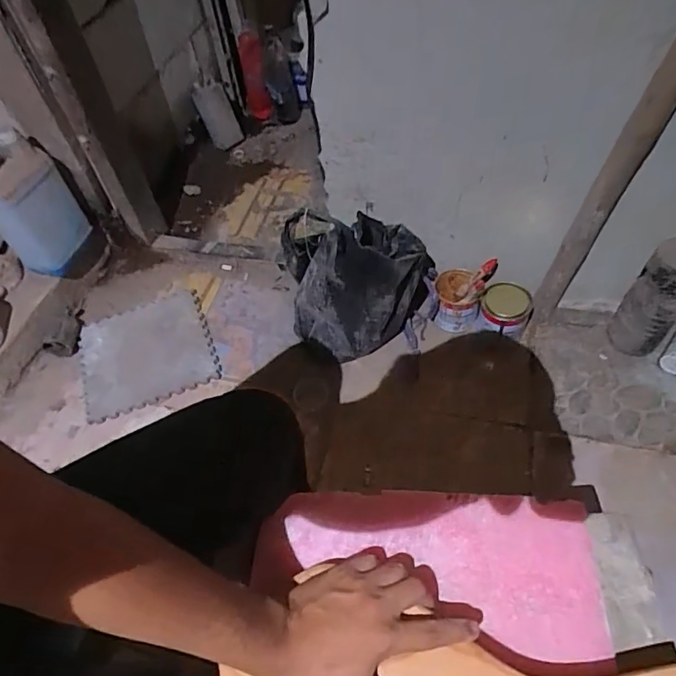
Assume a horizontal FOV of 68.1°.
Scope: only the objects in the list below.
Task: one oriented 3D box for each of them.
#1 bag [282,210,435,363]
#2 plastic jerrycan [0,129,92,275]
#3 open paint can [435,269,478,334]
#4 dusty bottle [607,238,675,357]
[{"bbox_3d":[0.061,-0.110,1.057,0.316,0.344,0.137,-12,53,-3],"label":"bag"},{"bbox_3d":[-0.702,-0.298,1.153,0.186,0.277,0.110,-34,57,-19],"label":"plastic jerrycan"},{"bbox_3d":[0.273,-0.087,1.158,0.095,0.107,0.116,1,53,6],"label":"open paint can"},{"bbox_3d":[0.639,-0.083,0.998,0.106,0.289,0.086,29,60,24],"label":"dusty bottle"}]

